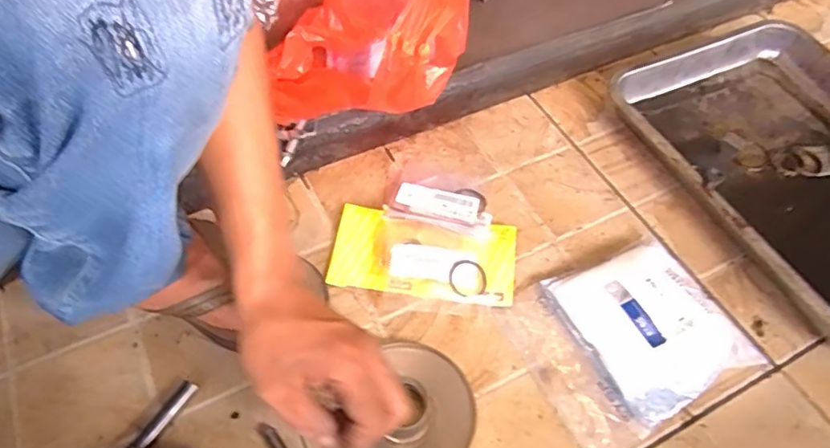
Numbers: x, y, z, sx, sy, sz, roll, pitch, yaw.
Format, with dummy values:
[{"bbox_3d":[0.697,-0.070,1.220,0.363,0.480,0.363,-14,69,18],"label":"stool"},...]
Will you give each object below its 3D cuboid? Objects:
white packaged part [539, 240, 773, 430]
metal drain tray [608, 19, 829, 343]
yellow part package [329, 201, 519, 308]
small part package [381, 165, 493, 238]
[{"bbox_3d":[0.212,0.088,0.502,0.137,0.039,0.149,-20,58,-15],"label":"white packaged part"},{"bbox_3d":[0.427,-0.065,0.611,0.293,0.052,0.388,-20,58,-16],"label":"metal drain tray"},{"bbox_3d":[0.008,0.026,0.544,0.178,0.029,0.093,6,55,2],"label":"yellow part package"},{"bbox_3d":[0.027,-0.029,0.580,0.114,0.041,0.103,16,56,9],"label":"small part package"}]

